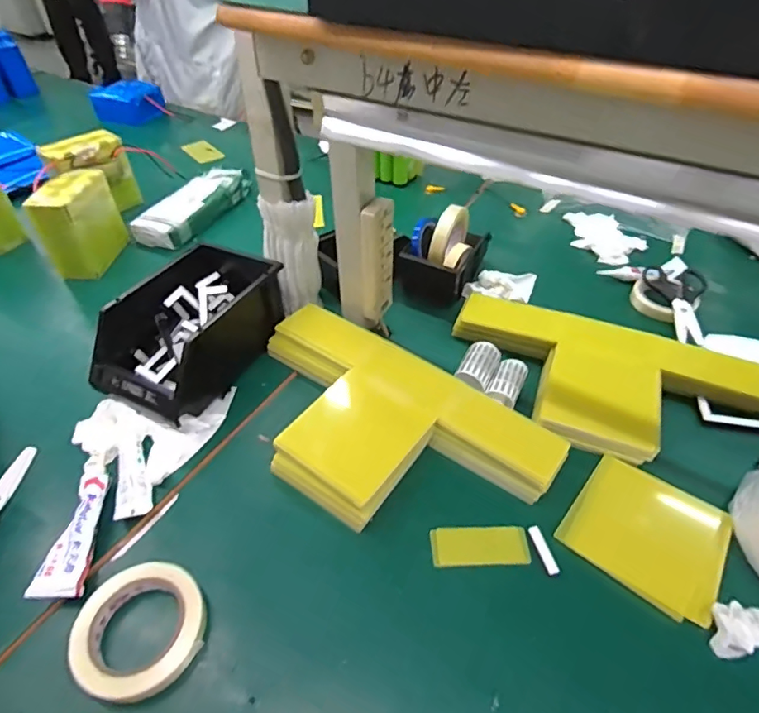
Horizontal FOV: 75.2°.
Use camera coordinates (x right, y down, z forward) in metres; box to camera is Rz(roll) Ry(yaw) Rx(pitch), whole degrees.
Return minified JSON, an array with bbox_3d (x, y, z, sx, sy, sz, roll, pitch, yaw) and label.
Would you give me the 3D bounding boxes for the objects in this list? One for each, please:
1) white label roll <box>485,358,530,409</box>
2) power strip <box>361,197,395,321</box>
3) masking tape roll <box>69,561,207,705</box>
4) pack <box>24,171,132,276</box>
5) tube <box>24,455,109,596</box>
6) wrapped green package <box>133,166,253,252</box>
[{"bbox_3d":[0.176,0.043,0.678,0.040,0.041,0.073,20,48,20],"label":"white label roll"},{"bbox_3d":[-0.001,-0.130,0.686,0.035,0.169,0.045,11,45,11],"label":"power strip"},{"bbox_3d":[-0.225,0.253,0.463,0.112,0.019,0.115,0,44,0],"label":"masking tape roll"},{"bbox_3d":[-0.545,-0.252,0.914,0.079,0.146,0.159,-1,44,-1],"label":"pack"},{"bbox_3d":[-0.323,0.173,0.540,0.044,0.022,0.177,-5,45,-4],"label":"tube"},{"bbox_3d":[-0.388,-0.320,1.040,0.107,0.050,0.277,19,48,19],"label":"wrapped green package"}]

